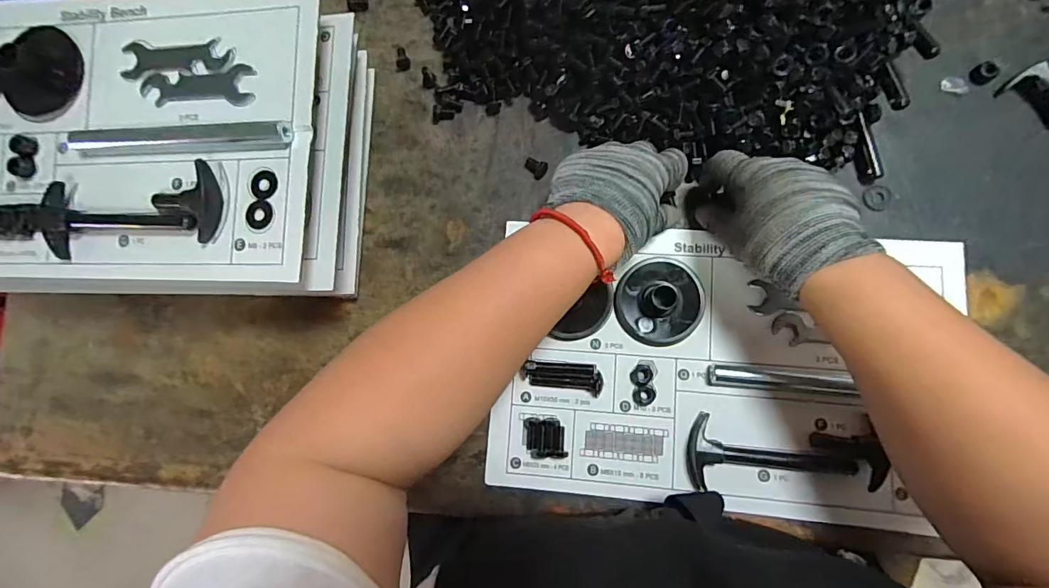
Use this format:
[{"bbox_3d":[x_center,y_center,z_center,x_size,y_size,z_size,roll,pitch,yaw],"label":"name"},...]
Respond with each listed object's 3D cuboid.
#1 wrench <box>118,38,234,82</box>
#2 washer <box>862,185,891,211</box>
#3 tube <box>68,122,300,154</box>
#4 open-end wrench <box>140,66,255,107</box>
[{"bbox_3d":[-0.265,-0.180,0.350,0.091,0.004,0.028,1,83,6],"label":"wrench"},{"bbox_3d":[0.299,-0.081,0.386,0.022,0.004,0.021,-1,85,7],"label":"washer"},{"bbox_3d":[-0.260,-0.117,0.340,0.184,0.018,0.016,1,85,7],"label":"tube"},{"bbox_3d":[-0.246,-0.157,0.347,0.091,0.006,0.030,2,83,6],"label":"open-end wrench"}]

